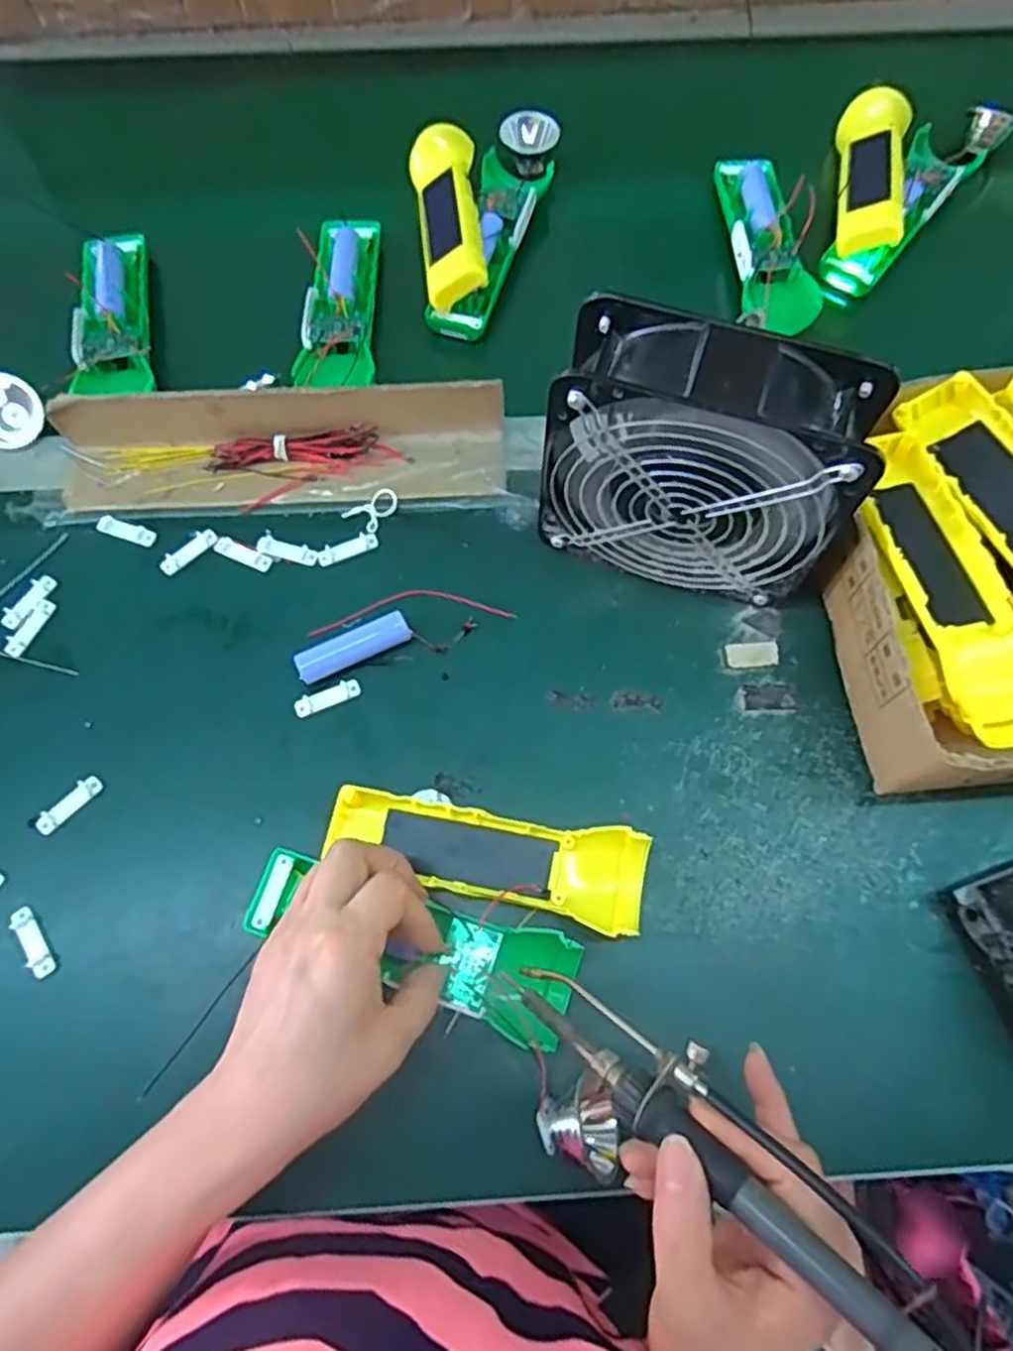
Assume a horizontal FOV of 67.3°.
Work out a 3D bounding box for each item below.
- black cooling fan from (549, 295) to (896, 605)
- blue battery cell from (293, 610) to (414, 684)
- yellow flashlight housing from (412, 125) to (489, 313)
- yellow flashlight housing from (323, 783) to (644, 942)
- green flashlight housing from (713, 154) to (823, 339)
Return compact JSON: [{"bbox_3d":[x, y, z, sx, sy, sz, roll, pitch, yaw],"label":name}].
[{"bbox_3d":[0.099,-0.106,0.399,0.147,0.150,0.060,16,70,6],"label":"black cooling fan"},{"bbox_3d":[-0.088,-0.017,0.435,0.066,0.018,0.018,-25,71,-9],"label":"blue battery cell"},{"bbox_3d":[-0.042,-0.326,0.540,0.045,0.037,0.159,-4,69,-1],"label":"yellow flashlight housing"},{"bbox_3d":[-0.010,0.091,0.395,0.163,0.019,0.048,13,69,6],"label":"yellow flashlight housing"},{"bbox_3d":[0.188,-0.314,0.545,0.055,0.019,0.175,0,69,0],"label":"green flashlight housing"}]

